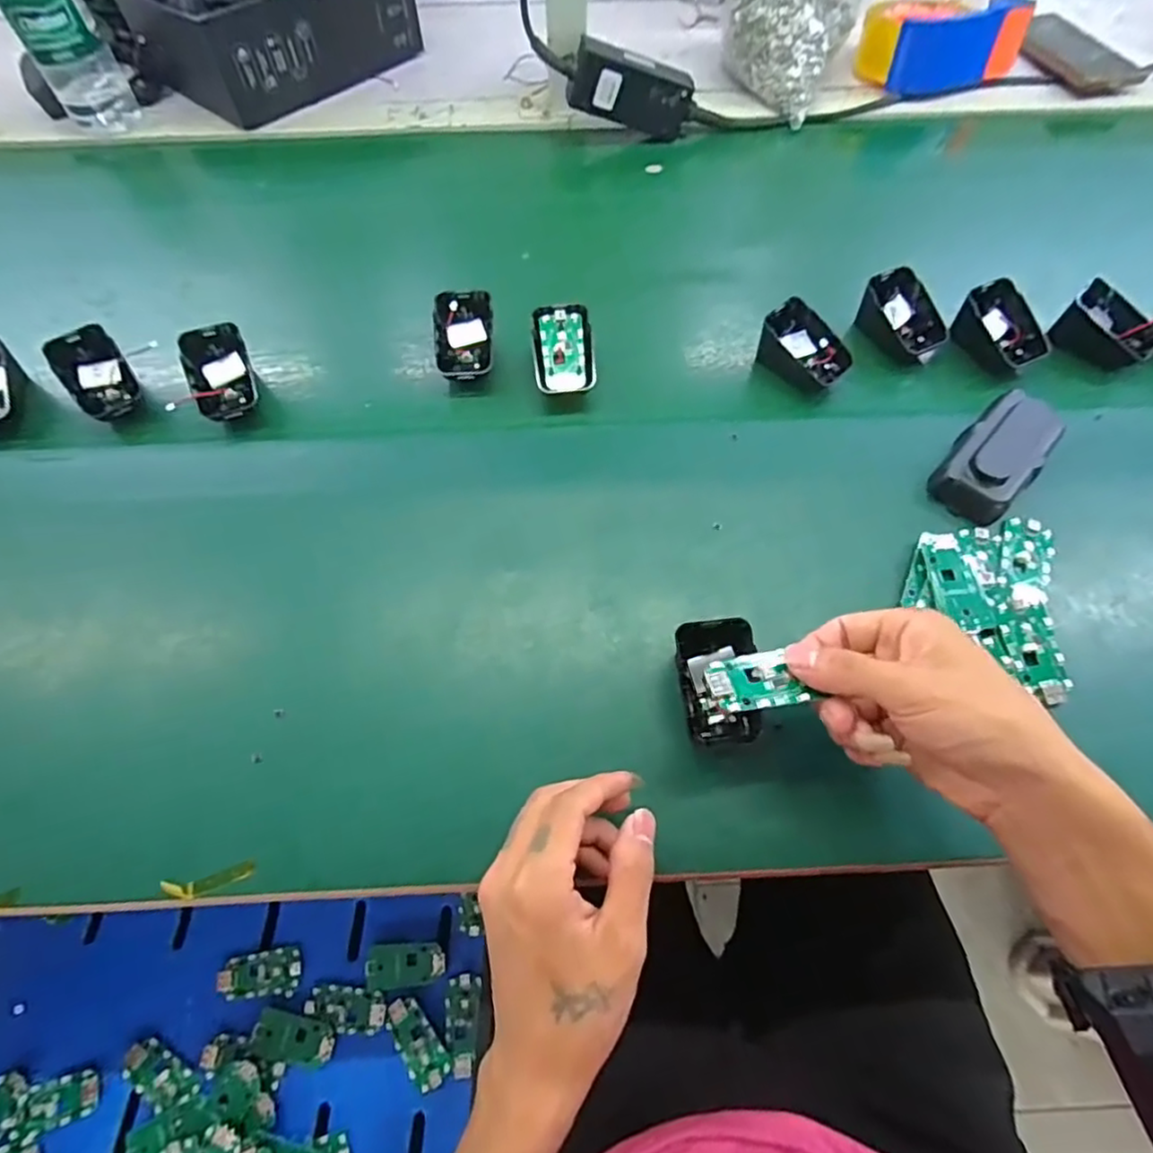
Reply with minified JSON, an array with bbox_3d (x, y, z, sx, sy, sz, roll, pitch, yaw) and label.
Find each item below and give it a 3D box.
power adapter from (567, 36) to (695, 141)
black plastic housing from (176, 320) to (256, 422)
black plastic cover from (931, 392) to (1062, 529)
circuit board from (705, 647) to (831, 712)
[{"bbox_3d":[0.056,-0.463,0.609,0.120,0.055,0.024,5,61,-21],"label":"power adapter"},{"bbox_3d":[-0.262,-0.149,0.471,0.044,0.021,0.068,-14,91,-15],"label":"black plastic housing"},{"bbox_3d":[0.286,-0.083,0.431,0.098,0.023,0.051,-40,69,-18],"label":"black plastic cover"},{"bbox_3d":[0.091,0.052,0.319,0.051,0.010,0.030,-12,63,-6],"label":"circuit board"}]

